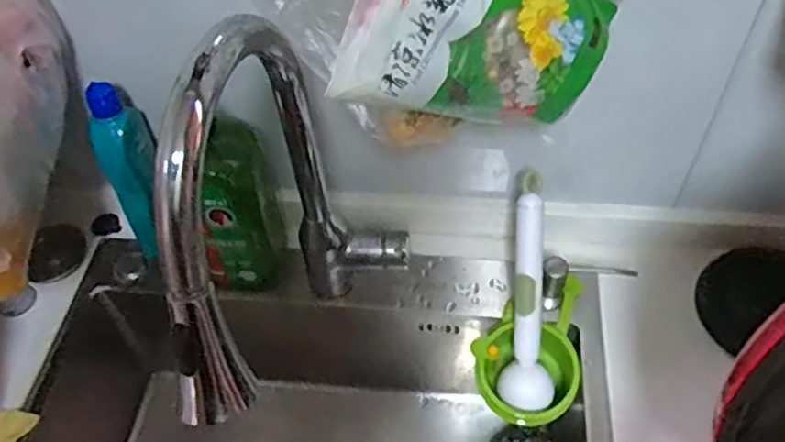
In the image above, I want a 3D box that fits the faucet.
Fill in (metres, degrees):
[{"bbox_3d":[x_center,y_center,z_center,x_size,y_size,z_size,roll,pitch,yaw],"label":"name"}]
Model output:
[{"bbox_3d":[-0.075,0.028,0.546,0.089,0.366,0.299,10,53,12],"label":"faucet"}]

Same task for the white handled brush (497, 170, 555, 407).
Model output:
[{"bbox_3d":[0.140,0.074,0.702,0.049,0.030,0.240,1,95,5],"label":"white handled brush"}]

